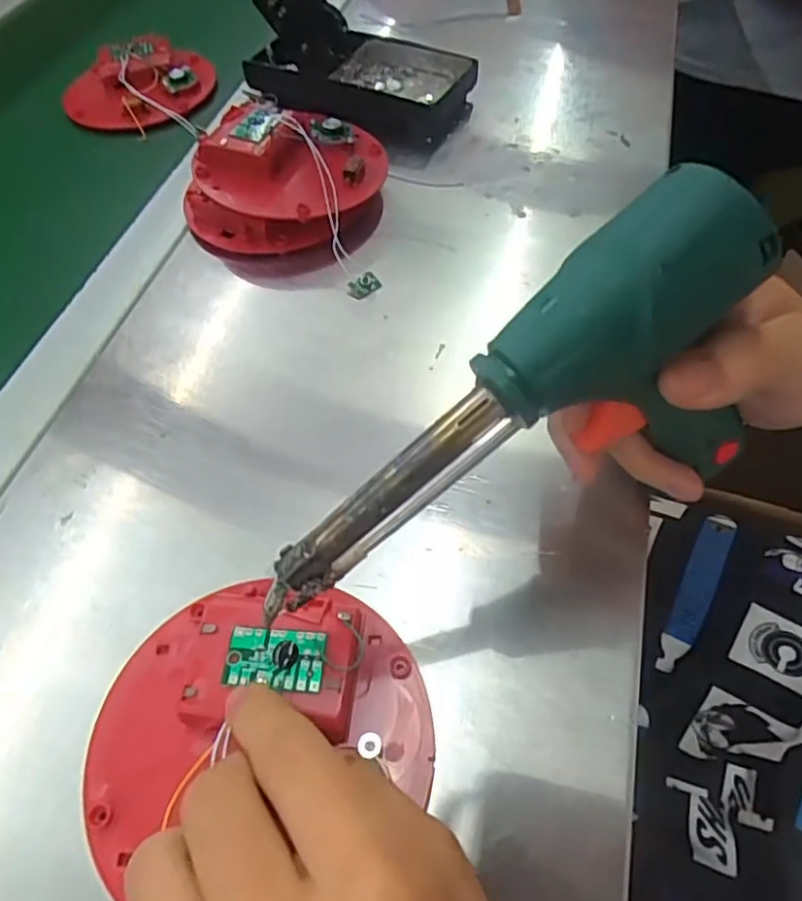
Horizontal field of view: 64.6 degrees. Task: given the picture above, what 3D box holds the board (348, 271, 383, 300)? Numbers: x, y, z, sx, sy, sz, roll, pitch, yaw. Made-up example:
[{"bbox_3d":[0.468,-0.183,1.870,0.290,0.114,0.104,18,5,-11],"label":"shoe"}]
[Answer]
[{"bbox_3d":[-0.022,-0.096,0.373,0.019,0.012,0.004,-34,15,18],"label":"board"}]

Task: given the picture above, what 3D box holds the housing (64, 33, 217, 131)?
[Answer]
[{"bbox_3d":[-0.220,-0.310,0.529,0.121,0.024,0.114,9,56,12],"label":"housing"}]

